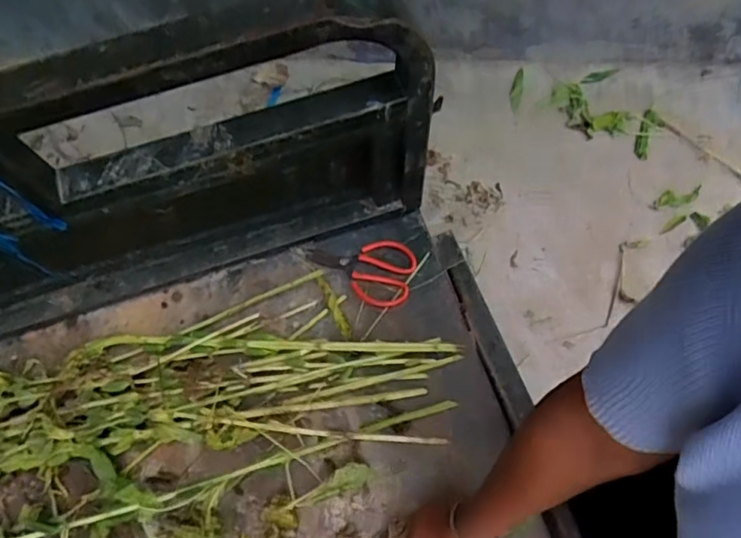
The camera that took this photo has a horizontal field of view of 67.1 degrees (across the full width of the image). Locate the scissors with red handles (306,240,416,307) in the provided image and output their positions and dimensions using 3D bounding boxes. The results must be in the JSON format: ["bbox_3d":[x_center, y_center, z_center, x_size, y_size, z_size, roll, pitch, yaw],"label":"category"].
[{"bbox_3d":[-0.016,-0.003,0.813,0.156,0.012,0.096,13,71,5],"label":"scissors with red handles"}]

